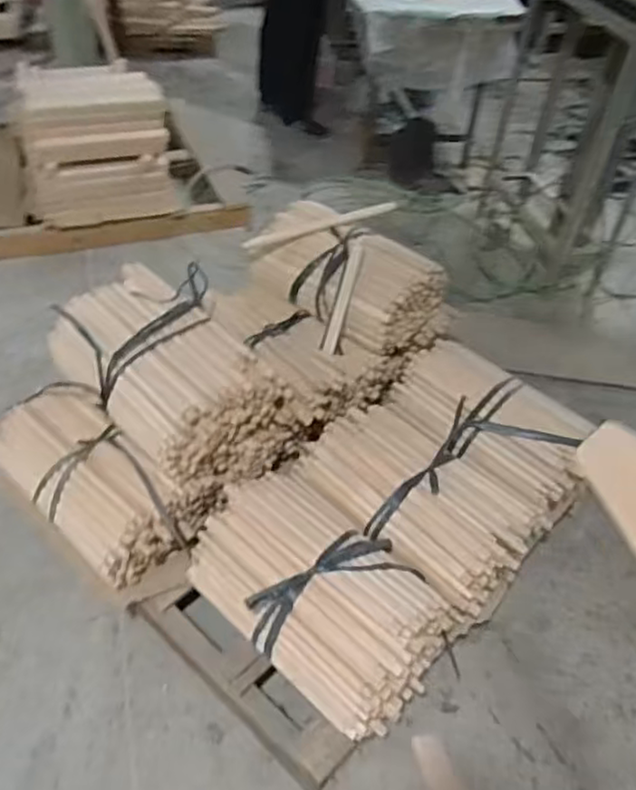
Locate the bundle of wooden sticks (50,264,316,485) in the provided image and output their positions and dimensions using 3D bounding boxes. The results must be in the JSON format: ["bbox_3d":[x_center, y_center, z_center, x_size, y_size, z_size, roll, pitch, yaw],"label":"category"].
[{"bbox_3d":[-0.312,-0.043,1.491,0.344,0.297,0.490,-32,56,-32],"label":"bundle of wooden sticks"}]

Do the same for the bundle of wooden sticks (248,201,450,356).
[{"bbox_3d":[0.065,-0.299,1.721,0.504,0.244,0.272,27,48,20],"label":"bundle of wooden sticks"}]

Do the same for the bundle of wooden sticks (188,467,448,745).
[{"bbox_3d":[-0.003,0.360,1.275,0.478,0.170,0.288,33,51,25],"label":"bundle of wooden sticks"}]

